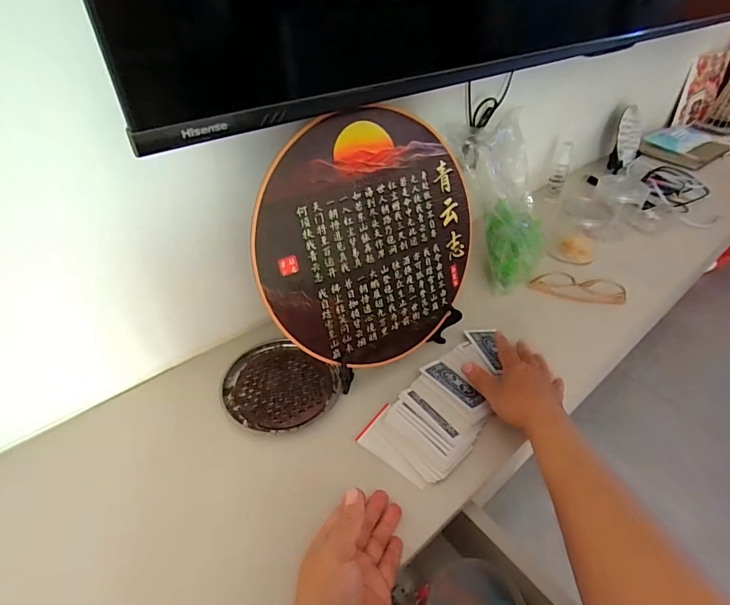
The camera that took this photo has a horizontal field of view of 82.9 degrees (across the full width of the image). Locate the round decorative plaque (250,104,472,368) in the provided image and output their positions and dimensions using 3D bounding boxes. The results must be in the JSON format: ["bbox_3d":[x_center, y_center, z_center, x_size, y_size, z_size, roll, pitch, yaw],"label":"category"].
[{"bbox_3d":[0.017,-0.069,0.474,0.276,0.276,0.009,-28,24,-25],"label":"round decorative plaque"}]

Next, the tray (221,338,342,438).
[{"bbox_3d":[-0.107,0.101,0.515,0.138,0.024,0.125,23,46,23],"label":"tray"}]

